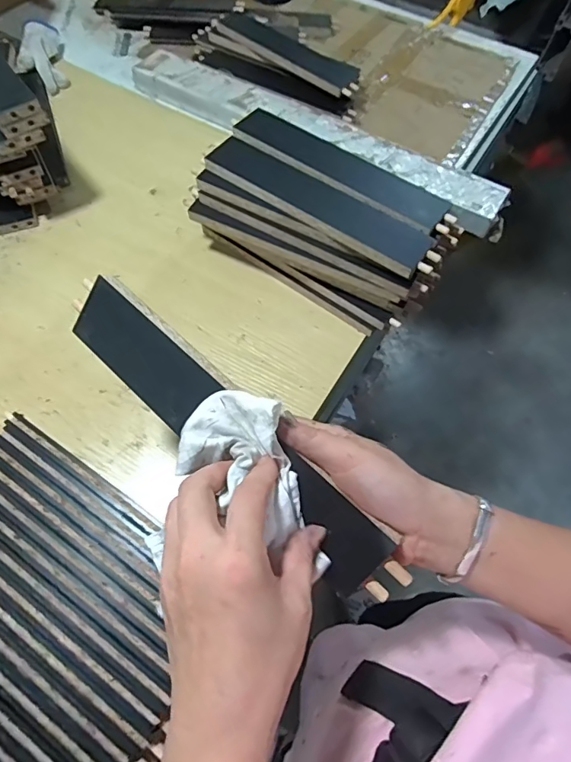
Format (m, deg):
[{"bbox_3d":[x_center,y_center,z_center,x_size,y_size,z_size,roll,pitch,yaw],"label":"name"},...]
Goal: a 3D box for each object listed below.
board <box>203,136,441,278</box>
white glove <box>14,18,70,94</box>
[{"bbox_3d":[0.038,-0.209,0.546,0.297,0.012,0.068,32,65,13],"label":"board"},{"bbox_3d":[-0.442,-0.586,0.841,0.075,0.049,0.188,-16,64,-9],"label":"white glove"}]

